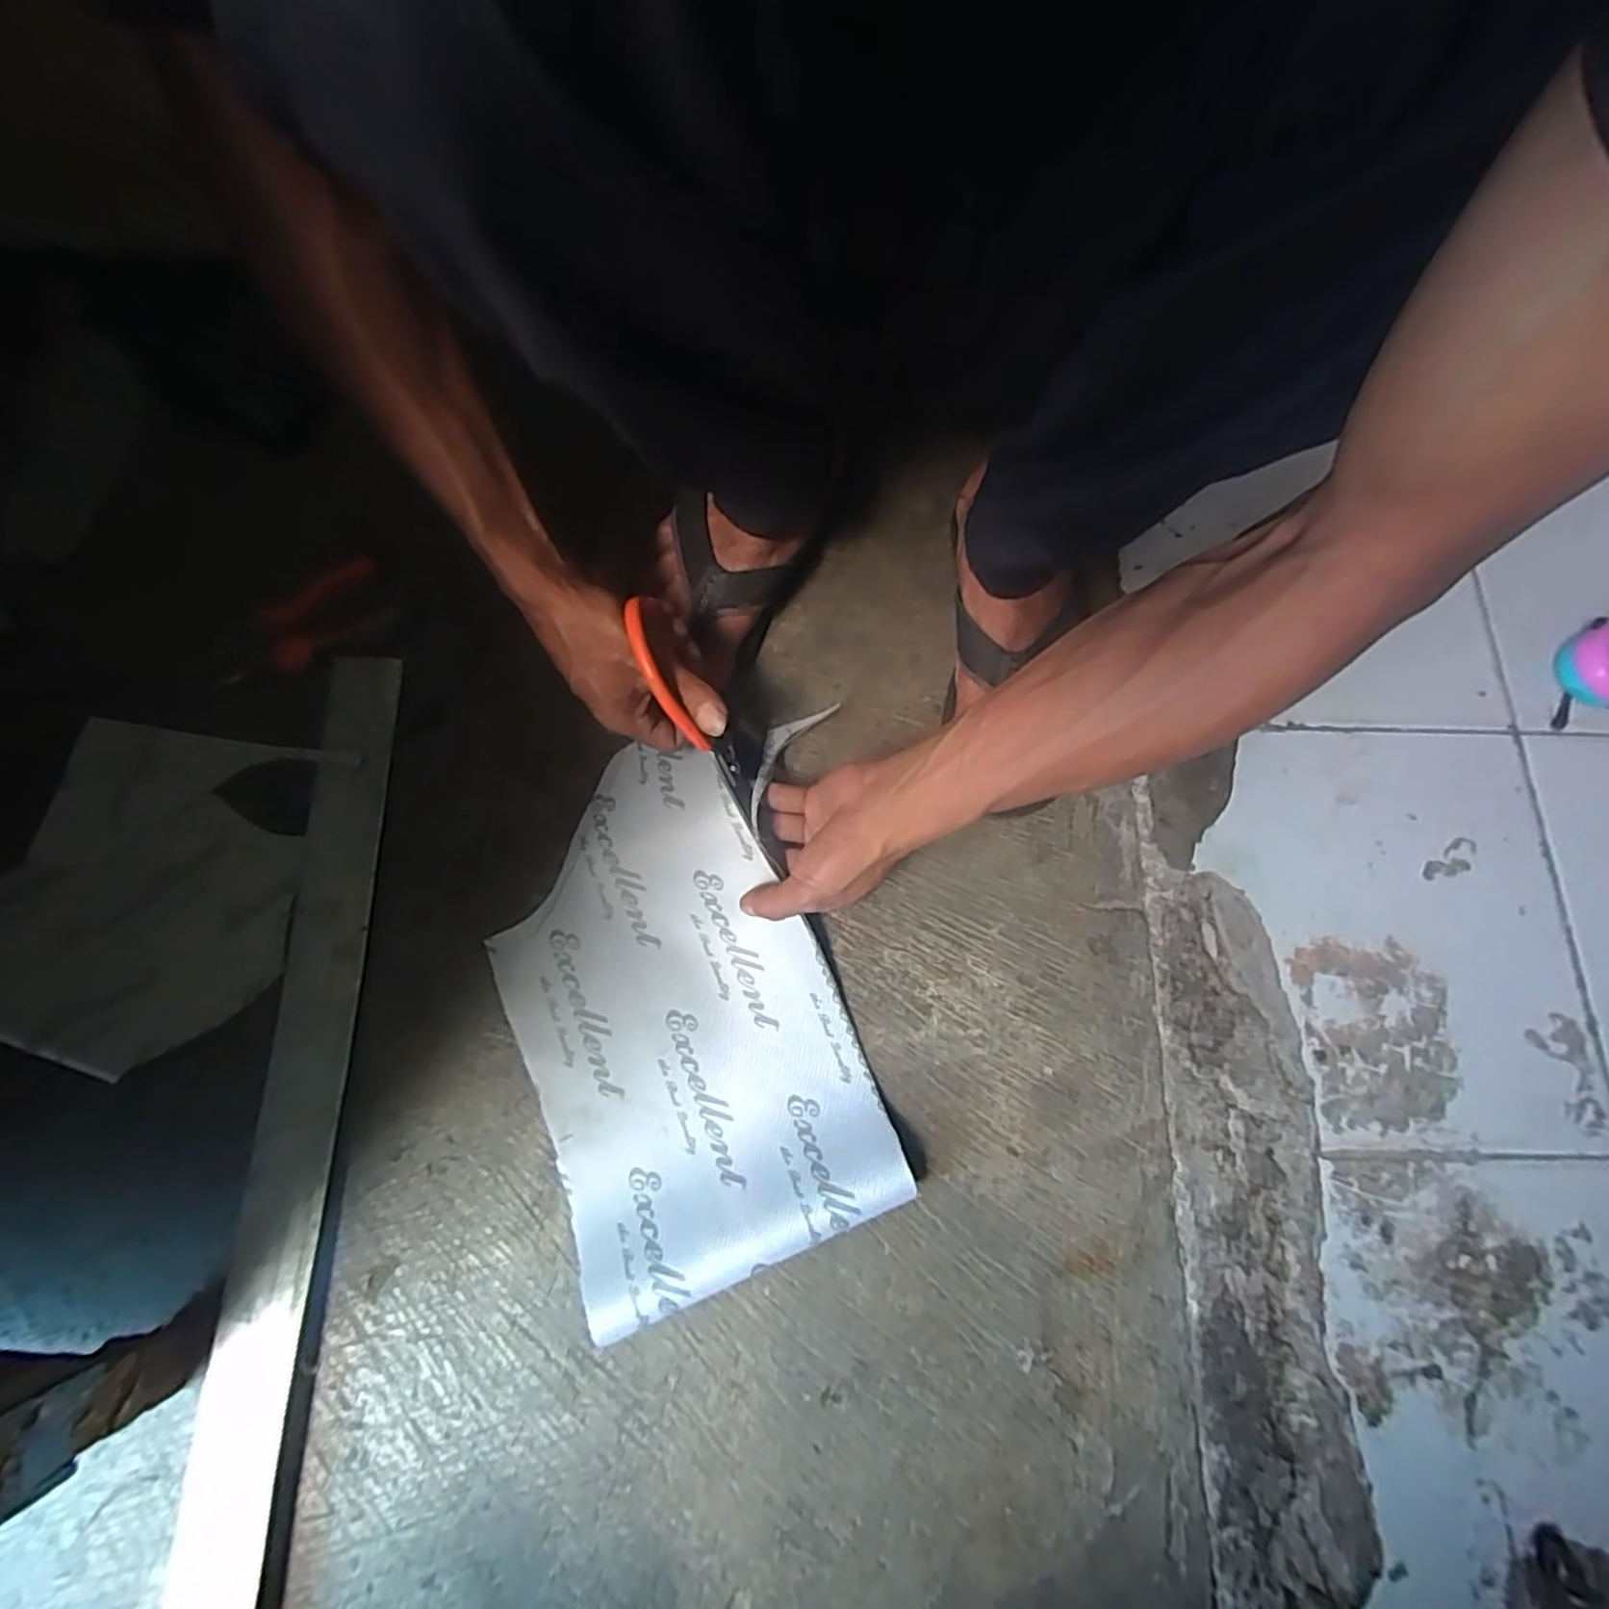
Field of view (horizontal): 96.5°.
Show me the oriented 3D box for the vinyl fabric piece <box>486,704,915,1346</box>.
[{"bbox_3d":[-0.075,0.125,0.470,0.223,0.039,0.324,-20,77,-7],"label":"vinyl fabric piece"}]

